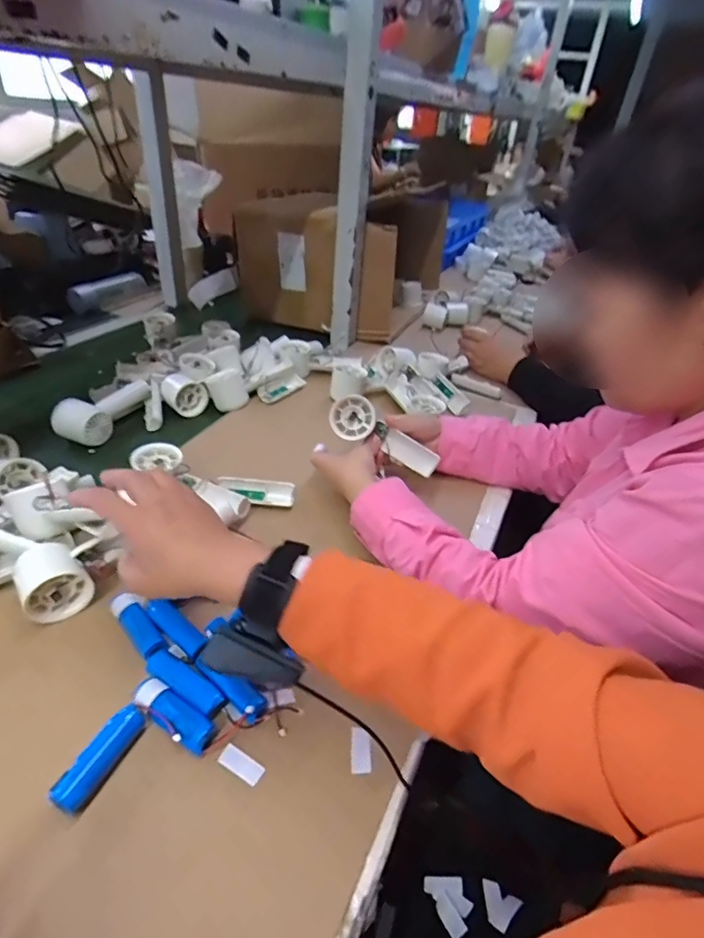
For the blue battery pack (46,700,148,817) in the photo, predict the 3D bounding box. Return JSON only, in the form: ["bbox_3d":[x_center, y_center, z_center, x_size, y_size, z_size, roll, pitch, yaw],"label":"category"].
[{"bbox_3d":[-0.186,0.213,0.377,0.023,0.018,0.076,19,37,16],"label":"blue battery pack"}]

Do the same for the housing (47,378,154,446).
[{"bbox_3d":[-0.364,-0.090,0.746,0.065,0.044,0.145,15,36,11],"label":"housing"}]

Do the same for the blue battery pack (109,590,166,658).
[{"bbox_3d":[-0.196,0.143,0.462,0.068,0.017,0.022,34,43,32],"label":"blue battery pack"}]

